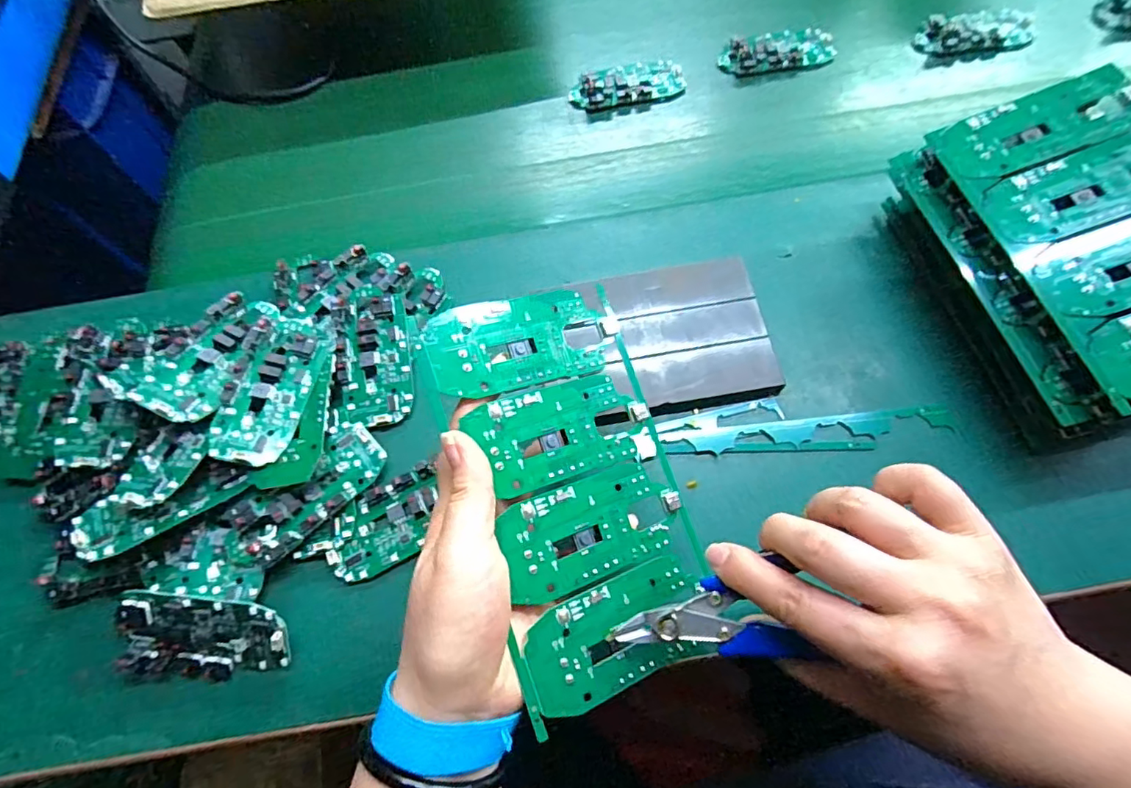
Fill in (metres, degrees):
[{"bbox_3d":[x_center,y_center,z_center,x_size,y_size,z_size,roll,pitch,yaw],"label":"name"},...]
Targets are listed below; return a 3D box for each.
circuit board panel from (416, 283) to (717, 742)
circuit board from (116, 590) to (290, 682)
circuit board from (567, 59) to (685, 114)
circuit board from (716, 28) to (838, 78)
[{"bbox_3d":[0.005,0.042,0.263,0.105,0.004,0.187,-15,81,-26],"label":"circuit board panel"},{"bbox_3d":[-0.191,0.130,0.292,0.087,0.008,0.047,3,104,2],"label":"circuit board"},{"bbox_3d":[0.054,-0.270,0.481,0.099,0.012,0.044,-12,66,-2],"label":"circuit board"},{"bbox_3d":[0.186,-0.305,0.486,0.097,0.017,0.046,-7,66,0],"label":"circuit board"}]

